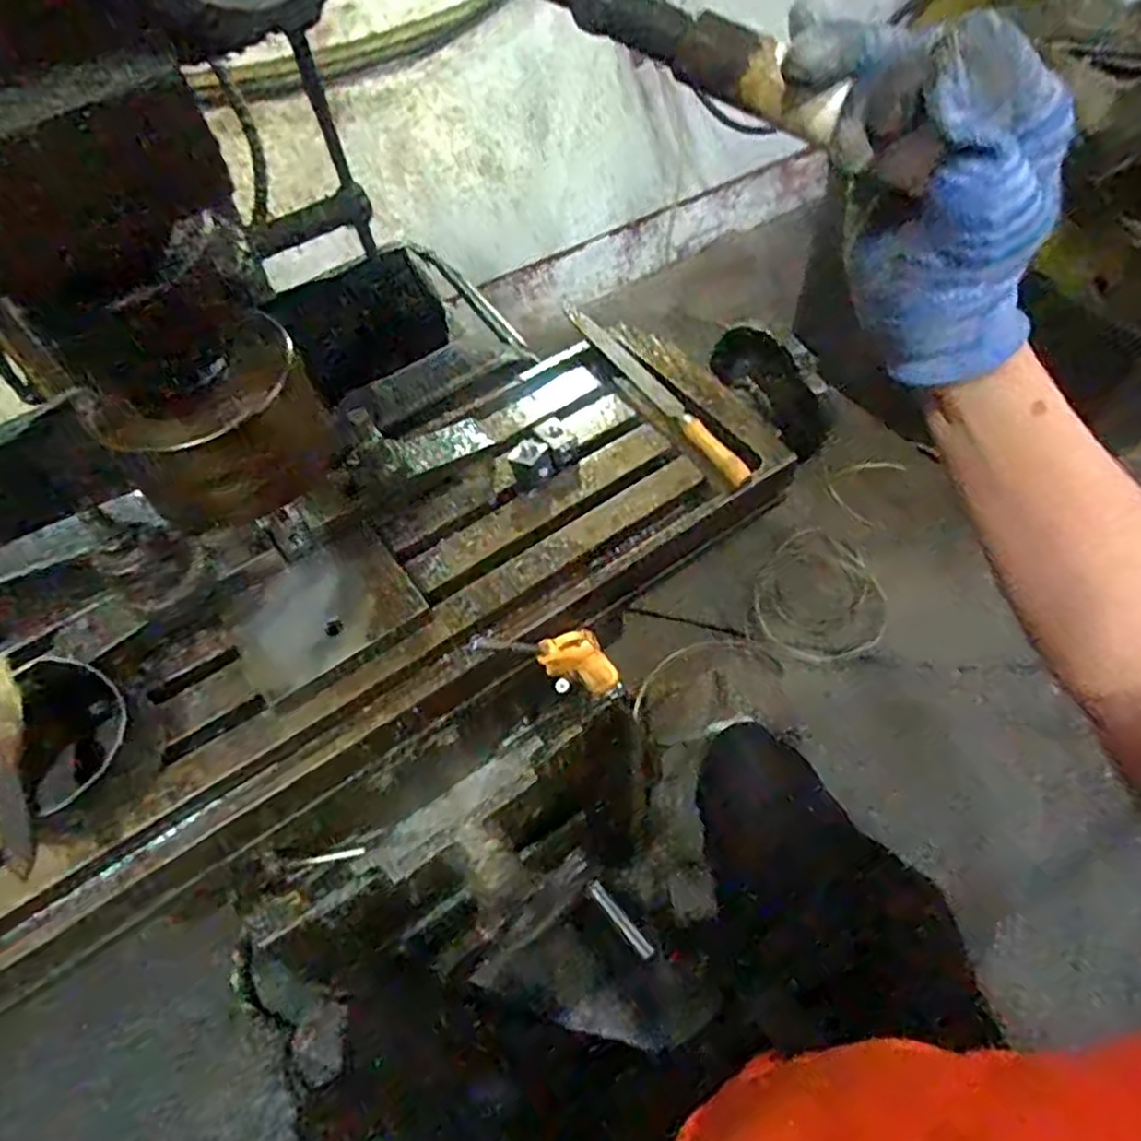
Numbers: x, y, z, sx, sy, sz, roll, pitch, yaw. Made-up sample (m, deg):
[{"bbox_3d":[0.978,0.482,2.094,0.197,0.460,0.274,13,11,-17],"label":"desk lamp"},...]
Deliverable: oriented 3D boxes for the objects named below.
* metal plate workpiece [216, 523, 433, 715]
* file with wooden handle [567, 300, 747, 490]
[{"bbox_3d":[-0.182,0.030,0.542,0.127,0.013,0.104,-34,66,-17],"label":"metal plate workpiece"},{"bbox_3d":[0.072,-0.173,0.671,0.021,0.020,0.284,-28,59,-15],"label":"file with wooden handle"}]

